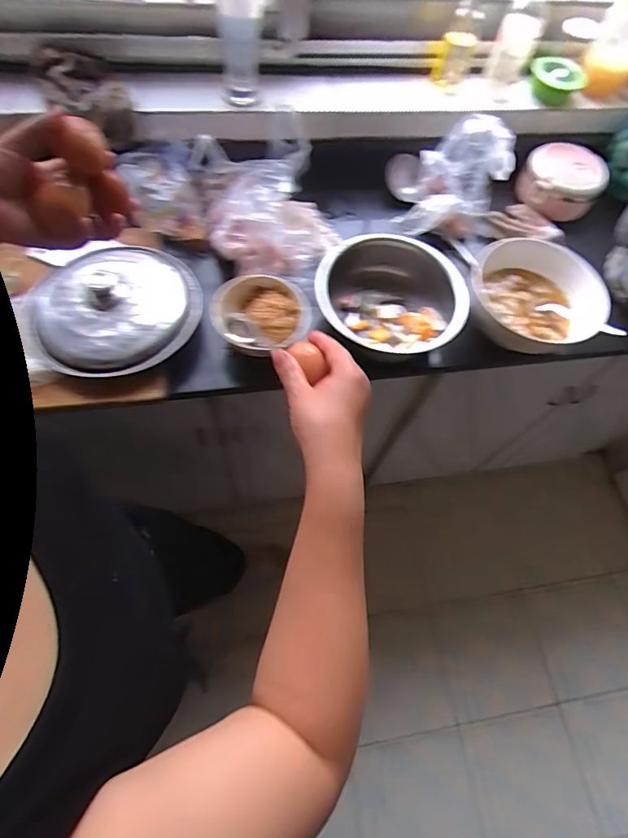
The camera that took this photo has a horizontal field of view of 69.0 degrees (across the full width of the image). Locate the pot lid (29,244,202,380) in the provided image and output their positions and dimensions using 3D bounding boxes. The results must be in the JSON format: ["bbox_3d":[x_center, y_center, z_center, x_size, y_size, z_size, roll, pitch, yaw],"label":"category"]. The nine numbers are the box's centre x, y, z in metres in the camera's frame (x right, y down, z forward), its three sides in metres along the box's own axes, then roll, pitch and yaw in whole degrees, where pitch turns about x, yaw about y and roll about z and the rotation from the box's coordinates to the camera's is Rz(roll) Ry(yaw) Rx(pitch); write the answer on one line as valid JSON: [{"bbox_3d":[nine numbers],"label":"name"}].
[{"bbox_3d":[-0.291,-0.176,0.675,0.230,0.045,0.219,3,63,-5],"label":"pot lid"}]

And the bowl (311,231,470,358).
[{"bbox_3d":[0.127,-0.197,0.741,0.219,0.079,0.192,42,66,15],"label":"bowl"}]

